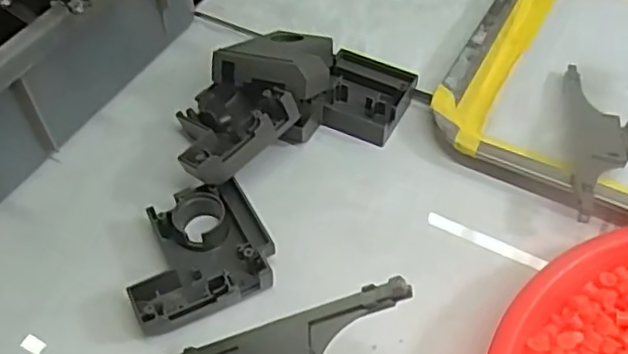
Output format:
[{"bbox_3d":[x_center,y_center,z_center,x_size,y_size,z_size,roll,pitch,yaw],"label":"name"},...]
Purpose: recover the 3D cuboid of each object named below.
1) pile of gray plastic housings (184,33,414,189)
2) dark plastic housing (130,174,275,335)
[{"bbox_3d":[-0.017,-0.060,0.428,0.164,0.060,0.103,-24,54,-14],"label":"pile of gray plastic housings"},{"bbox_3d":[-0.068,0.045,0.370,0.081,0.020,0.074,-24,55,-15],"label":"dark plastic housing"}]

